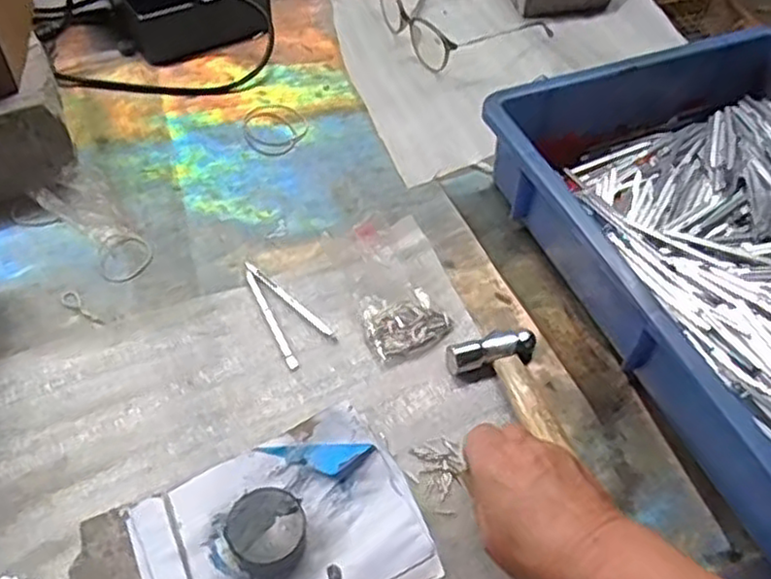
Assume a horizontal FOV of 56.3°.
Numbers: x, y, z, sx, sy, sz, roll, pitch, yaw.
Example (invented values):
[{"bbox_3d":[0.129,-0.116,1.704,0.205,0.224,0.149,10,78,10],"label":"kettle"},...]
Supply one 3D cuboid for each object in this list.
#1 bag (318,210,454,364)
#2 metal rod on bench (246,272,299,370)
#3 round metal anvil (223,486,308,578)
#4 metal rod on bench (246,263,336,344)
[{"bbox_3d":[-0.001,-0.003,0.508,0.056,0.031,0.102,-24,57,-20],"label":"bag"},{"bbox_3d":[-0.080,0.019,0.500,0.006,0.004,0.088,-21,56,-18],"label":"metal rod on bench"},{"bbox_3d":[-0.059,0.120,0.359,0.037,0.019,0.039,2,52,-2],"label":"round metal anvil"},{"bbox_3d":[-0.067,0.007,0.507,0.091,0.004,0.007,37,59,23],"label":"metal rod on bench"}]

